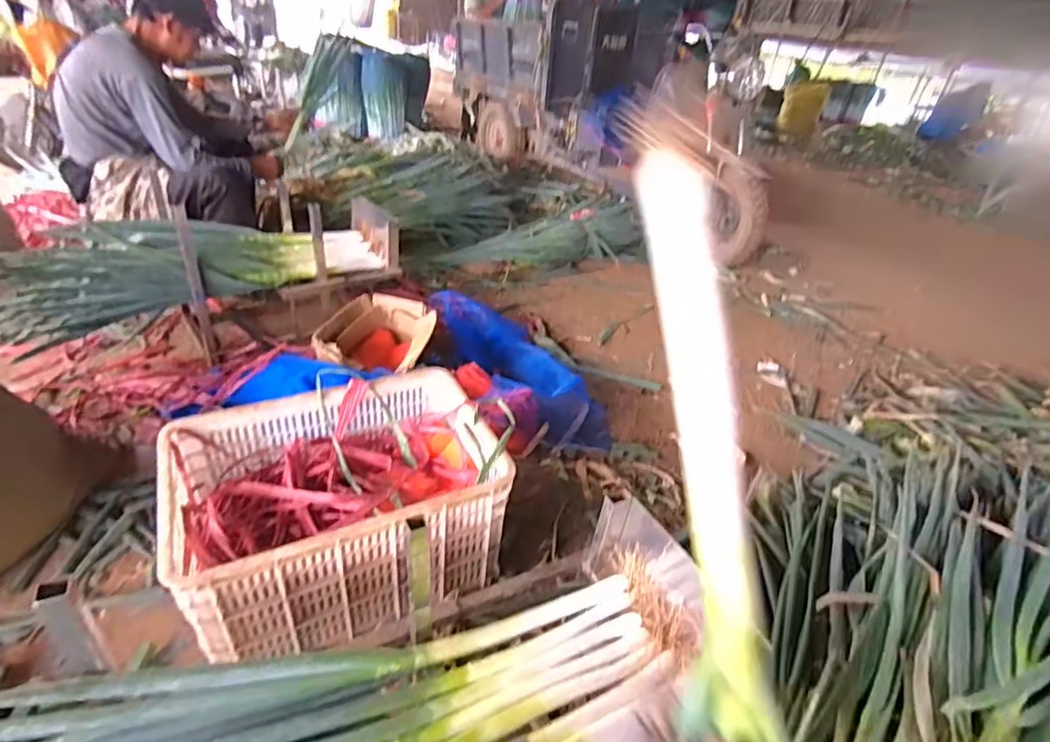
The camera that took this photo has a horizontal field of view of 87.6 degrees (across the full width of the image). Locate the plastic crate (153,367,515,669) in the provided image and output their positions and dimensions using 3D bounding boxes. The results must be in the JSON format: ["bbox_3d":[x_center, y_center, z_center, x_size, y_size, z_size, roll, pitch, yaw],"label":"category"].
[{"bbox_3d":[-0.318,0.230,0.976,0.504,0.251,0.333,-12,38,-27],"label":"plastic crate"}]

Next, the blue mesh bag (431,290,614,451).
[{"bbox_3d":[-0.026,-0.030,1.621,0.307,0.133,0.682,-9,36,-23],"label":"blue mesh bag"}]

